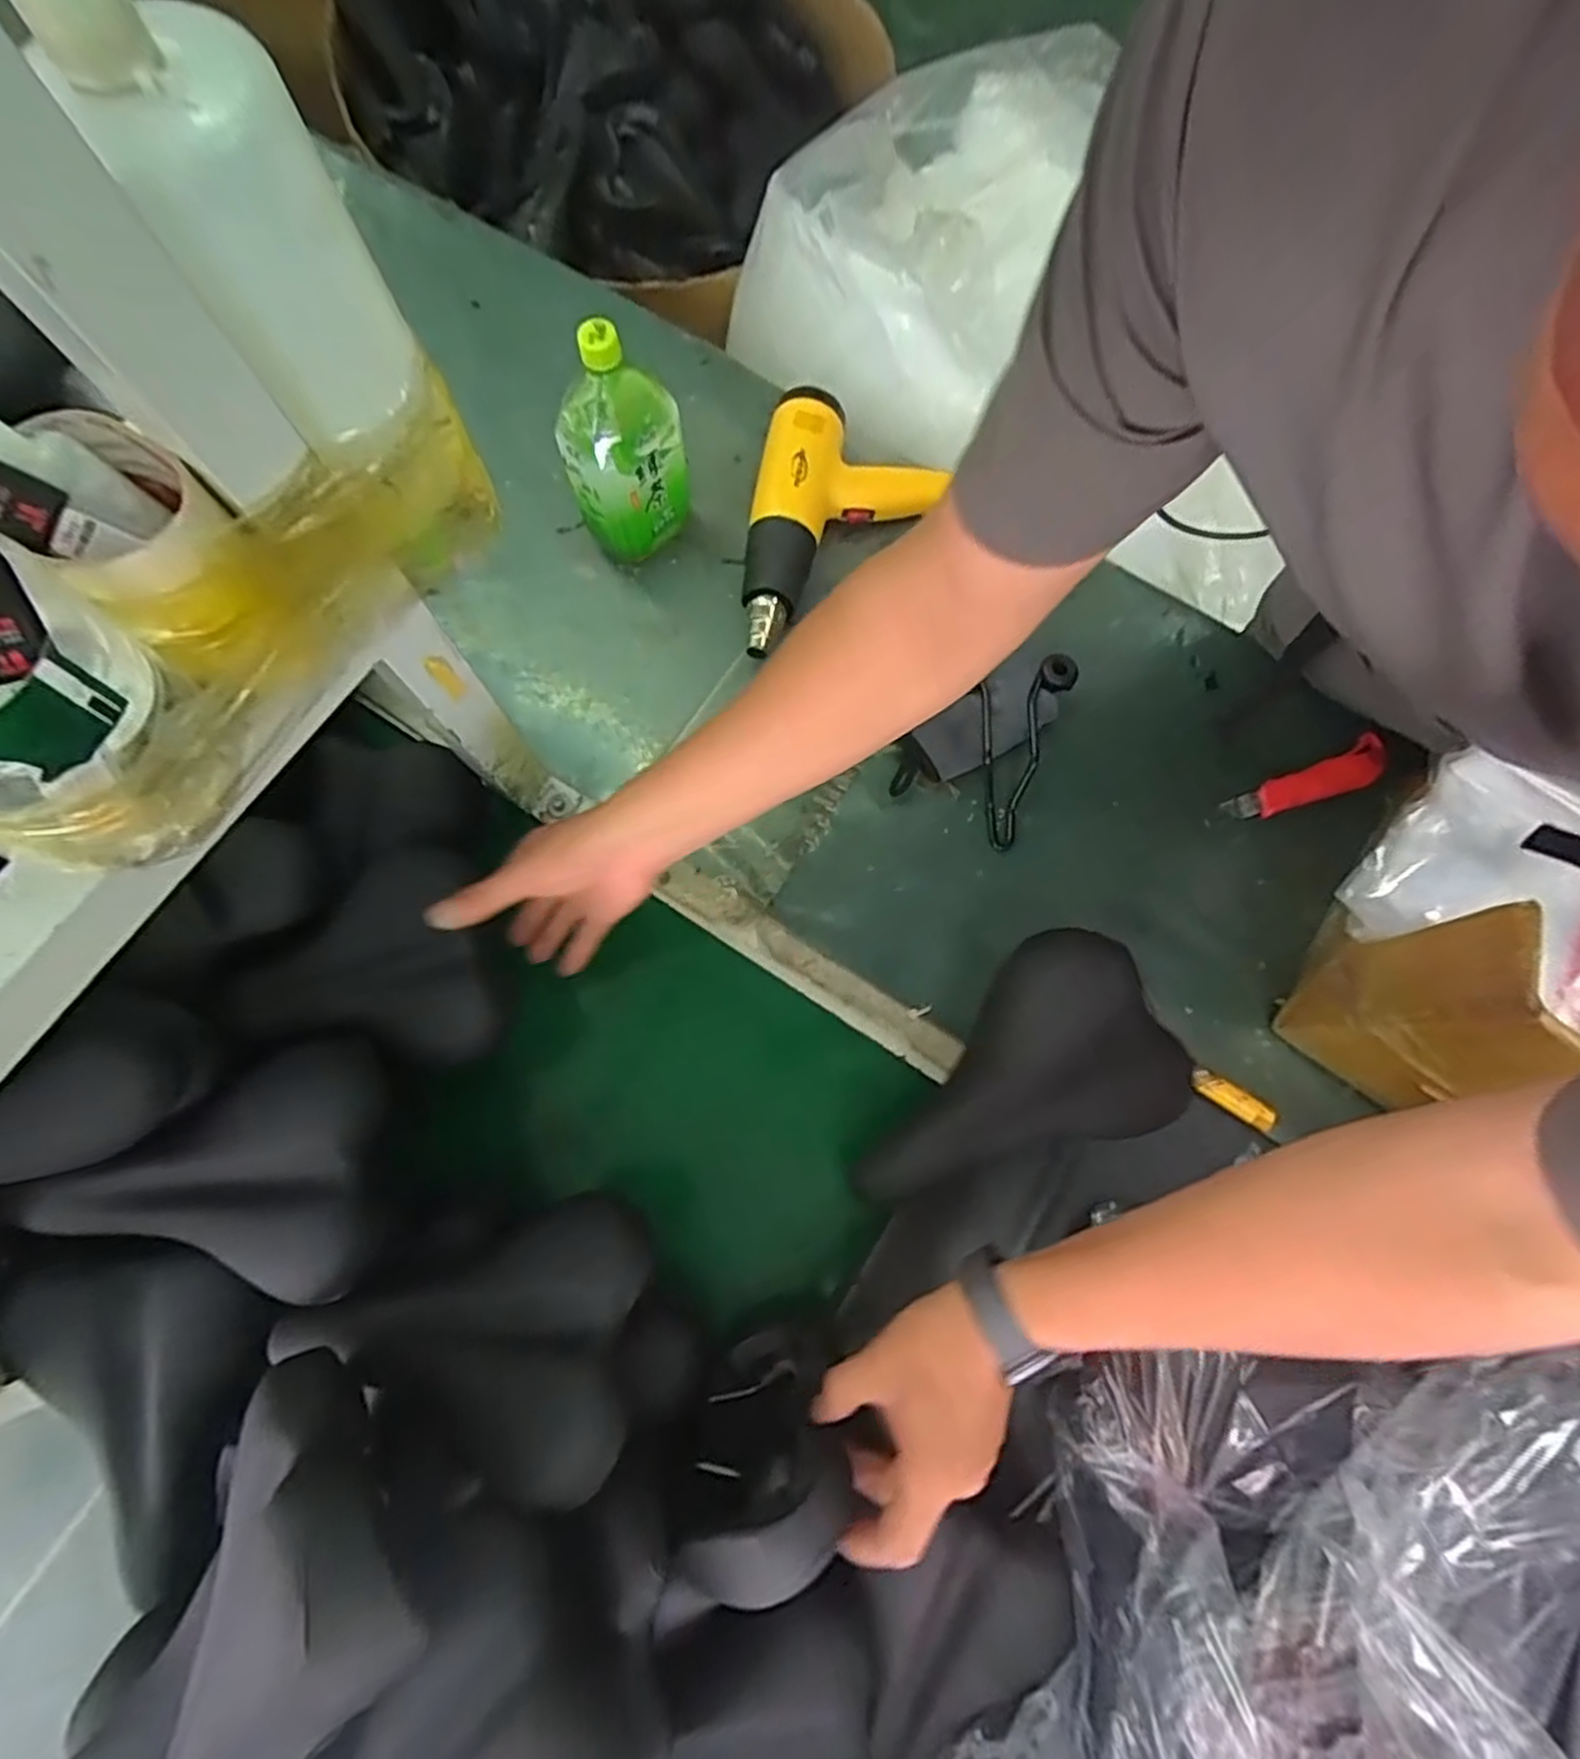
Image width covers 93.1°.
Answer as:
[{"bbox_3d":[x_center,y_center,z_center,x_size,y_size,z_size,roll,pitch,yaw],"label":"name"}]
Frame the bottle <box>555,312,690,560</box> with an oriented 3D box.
[{"bbox_3d":[-0.149,-0.390,0.669,0.108,0.204,0.098,-14,77,-4],"label":"bottle"}]

